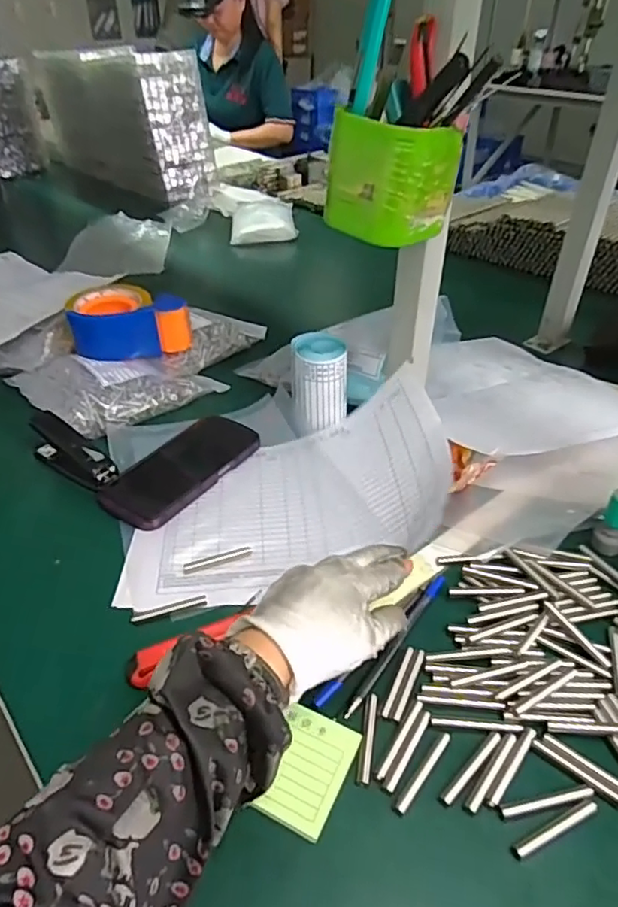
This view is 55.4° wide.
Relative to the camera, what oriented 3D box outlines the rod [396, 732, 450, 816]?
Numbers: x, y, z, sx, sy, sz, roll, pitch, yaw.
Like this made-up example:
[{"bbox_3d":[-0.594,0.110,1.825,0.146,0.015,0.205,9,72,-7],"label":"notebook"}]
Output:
[{"bbox_3d":[0.070,0.192,0.357,0.008,0.004,0.057,27,45,31],"label":"rod"}]

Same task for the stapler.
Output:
[{"bbox_3d":[-0.237,-0.004,0.593,0.116,0.046,0.033,24,44,28],"label":"stapler"}]

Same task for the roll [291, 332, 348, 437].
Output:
[{"bbox_3d":[0.012,-0.075,0.623,0.056,0.085,0.056,0,37,0],"label":"roll"}]

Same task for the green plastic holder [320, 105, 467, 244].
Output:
[{"bbox_3d":[0.063,-0.207,0.442,0.076,0.080,0.065,31,47,33],"label":"green plastic holder"}]

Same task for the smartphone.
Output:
[{"bbox_3d":[-0.128,0.011,0.604,0.090,0.008,0.179,20,42,24],"label":"smartphone"}]

